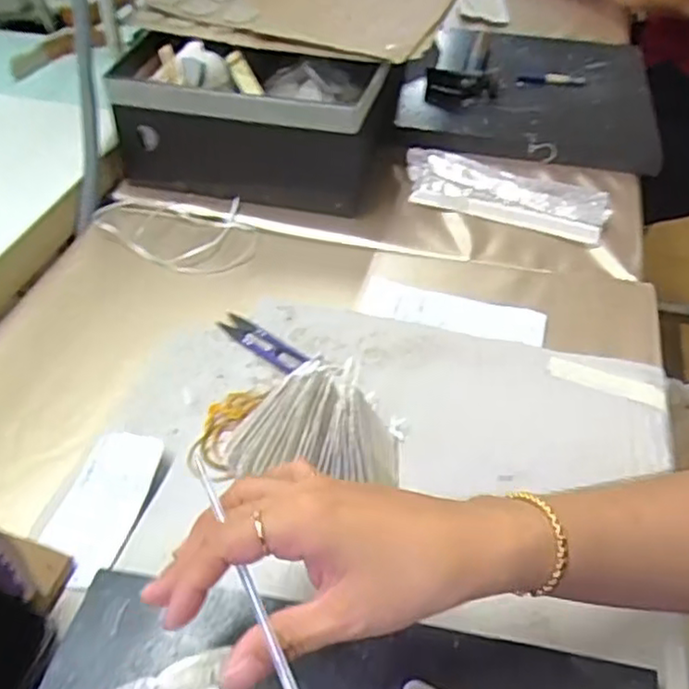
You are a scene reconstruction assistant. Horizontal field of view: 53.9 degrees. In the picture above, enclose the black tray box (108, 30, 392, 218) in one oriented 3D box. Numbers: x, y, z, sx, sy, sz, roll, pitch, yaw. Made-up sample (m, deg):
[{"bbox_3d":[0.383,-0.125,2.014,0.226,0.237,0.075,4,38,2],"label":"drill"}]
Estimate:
[{"bbox_3d":[-0.092,-0.223,0.687,0.250,0.118,0.129,8,45,7],"label":"black tray box"}]

